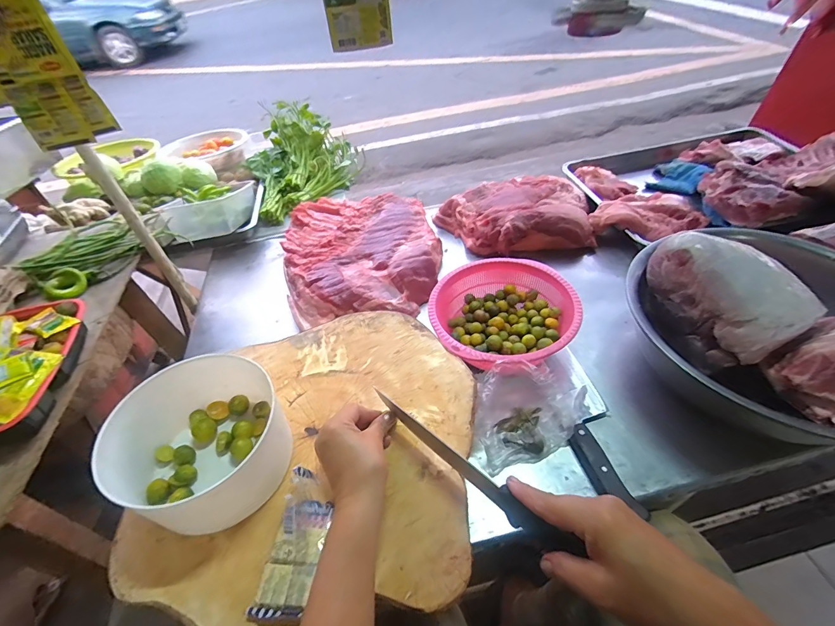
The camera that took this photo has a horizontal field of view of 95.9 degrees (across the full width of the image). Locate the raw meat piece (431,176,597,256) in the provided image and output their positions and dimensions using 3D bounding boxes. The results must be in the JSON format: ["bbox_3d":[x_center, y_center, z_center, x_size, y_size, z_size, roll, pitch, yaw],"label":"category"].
[{"bbox_3d":[0.230,-0.237,0.873,0.351,0.085,0.243,-7,48,-2],"label":"raw meat piece"}]

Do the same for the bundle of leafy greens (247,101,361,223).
[{"bbox_3d":[-0.330,-0.453,1.065,0.289,0.162,0.359,-20,49,-14],"label":"bundle of leafy greens"}]

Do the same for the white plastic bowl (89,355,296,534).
[{"bbox_3d":[-0.231,0.142,0.408,0.153,0.093,0.157,-2,48,2],"label":"white plastic bowl"}]

